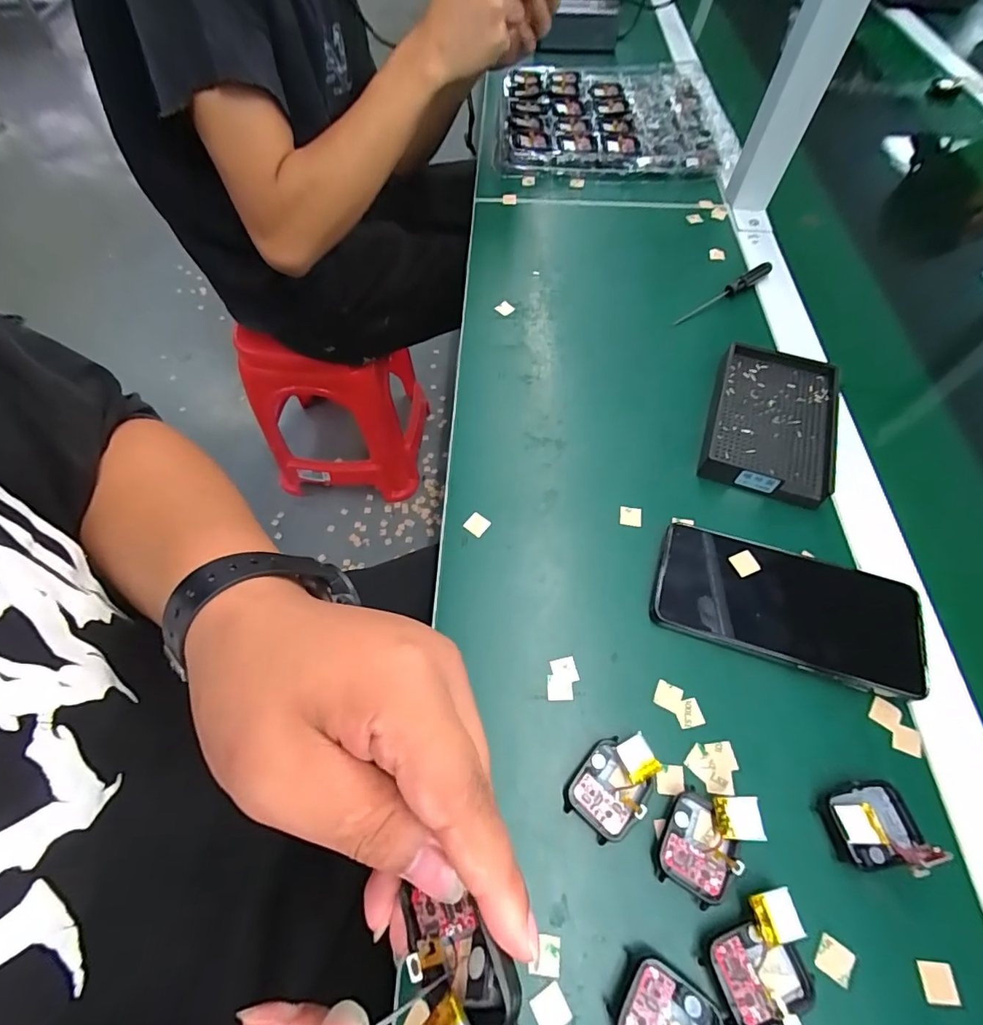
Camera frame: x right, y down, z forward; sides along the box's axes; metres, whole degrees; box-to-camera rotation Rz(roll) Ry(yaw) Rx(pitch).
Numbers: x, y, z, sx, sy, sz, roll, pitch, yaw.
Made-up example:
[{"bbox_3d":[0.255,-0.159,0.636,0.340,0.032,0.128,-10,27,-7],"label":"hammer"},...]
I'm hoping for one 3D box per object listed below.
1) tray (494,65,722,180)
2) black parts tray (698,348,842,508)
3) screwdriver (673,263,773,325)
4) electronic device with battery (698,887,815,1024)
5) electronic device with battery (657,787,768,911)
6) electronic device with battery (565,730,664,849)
[{"bbox_3d":[0.152,-0.528,0.643,0.277,0.032,0.257,2,61,1],"label":"tray"},{"bbox_3d":[0.229,-0.076,0.394,0.091,0.022,0.138,19,63,10],"label":"black parts tray"},{"bbox_3d":[0.232,-0.219,0.479,0.129,0.012,0.013,-33,66,-17],"label":"screwdriver"},{"bbox_3d":[0.129,0.216,0.231,0.049,0.015,0.047,-12,61,-6],"label":"electronic device with battery"},{"bbox_3d":[0.115,0.173,0.254,0.039,0.019,0.057,38,68,19],"label":"electronic device with battery"},{"bbox_3d":[0.069,0.152,0.269,0.037,0.016,0.053,40,68,20],"label":"electronic device with battery"}]

